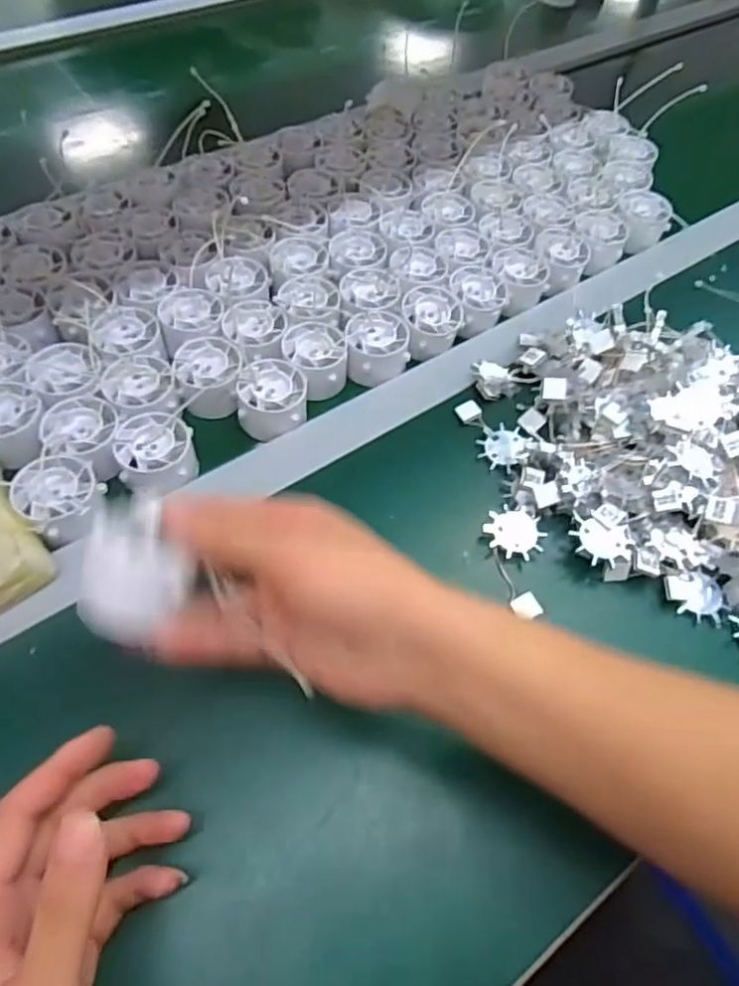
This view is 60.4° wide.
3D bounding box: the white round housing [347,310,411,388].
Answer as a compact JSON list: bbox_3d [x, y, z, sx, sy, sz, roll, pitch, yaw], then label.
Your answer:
[{"bbox_3d":[0.006,-0.114,0.496,0.048,0.027,0.051,-1,58,-5],"label":"white round housing"}]

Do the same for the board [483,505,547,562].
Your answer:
[{"bbox_3d":[0.099,0.026,0.427,0.040,0.008,0.036,-12,59,-12],"label":"board"}]

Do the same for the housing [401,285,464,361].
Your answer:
[{"bbox_3d":[0.050,-0.137,0.511,0.046,0.031,0.053,4,57,-2],"label":"housing"}]

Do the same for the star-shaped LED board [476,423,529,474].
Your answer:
[{"bbox_3d":[0.098,-0.033,0.461,0.034,0.007,0.032,-29,64,-21],"label":"star-shaped LED board"}]

